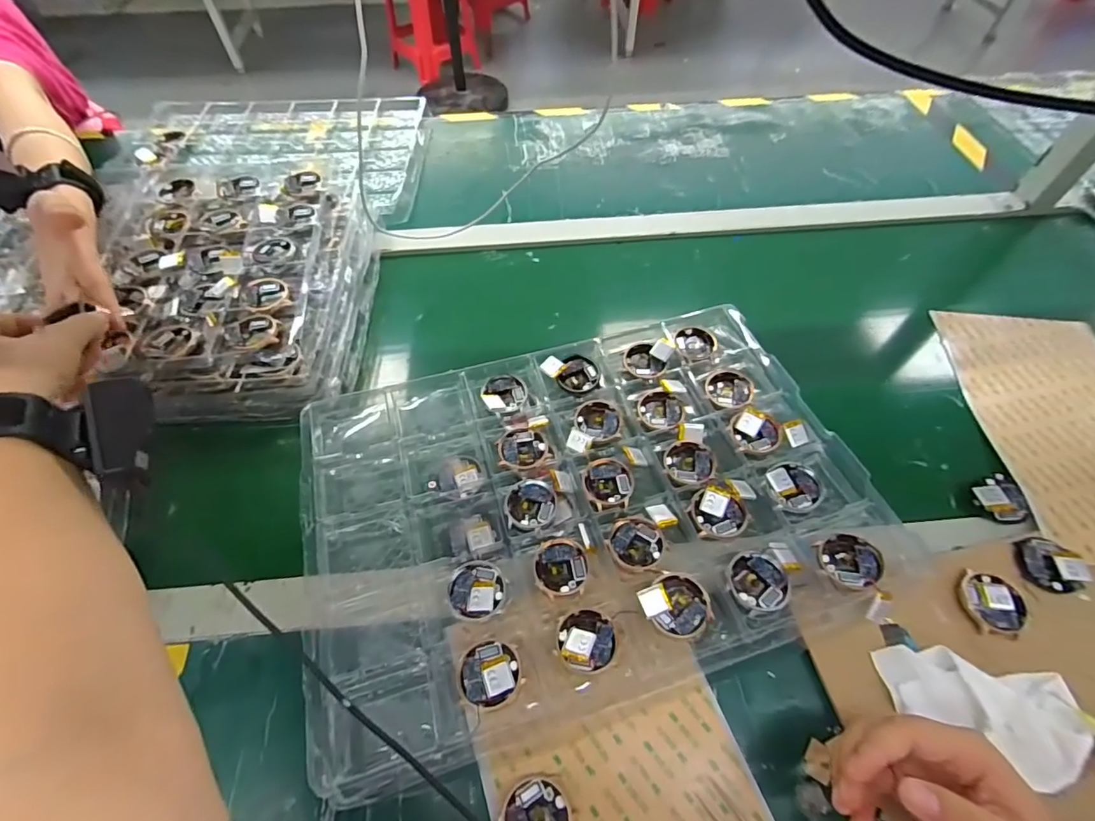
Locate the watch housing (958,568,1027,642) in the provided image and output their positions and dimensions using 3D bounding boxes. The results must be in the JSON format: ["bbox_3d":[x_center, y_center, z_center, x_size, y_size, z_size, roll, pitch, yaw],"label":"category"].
[{"bbox_3d":[0.337,0.146,0.369,0.043,0.009,0.046,0,57,0],"label":"watch housing"}]

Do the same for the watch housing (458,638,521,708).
[{"bbox_3d":[-0.040,0.180,0.336,0.041,0.005,0.040,-11,57,-6],"label":"watch housing"}]

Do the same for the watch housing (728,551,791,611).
[{"bbox_3d":[0.158,0.128,0.368,0.043,0.012,0.042,0,57,0],"label":"watch housing"}]

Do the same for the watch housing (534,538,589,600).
[{"bbox_3d":[0.011,0.122,0.380,0.040,0.006,0.043,0,57,0],"label":"watch housing"}]

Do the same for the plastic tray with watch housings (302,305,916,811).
[{"bbox_3d":[0.026,0.068,0.423,0.436,0.044,0.313,-14,58,-8],"label":"plastic tray with watch housings"}]

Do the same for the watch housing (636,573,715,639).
[{"bbox_3d":[0.094,0.143,0.357,0.045,0.016,0.043,0,57,0],"label":"watch housing"}]

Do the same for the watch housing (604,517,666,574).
[{"bbox_3d":[0.071,0.105,0.389,0.043,0.005,0.043,0,57,0],"label":"watch housing"}]

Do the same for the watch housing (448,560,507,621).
[{"bbox_3d":[-0.053,0.136,0.372,0.041,0.009,0.044,0,57,0],"label":"watch housing"}]

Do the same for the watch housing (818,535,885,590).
[{"bbox_3d":[0.229,0.113,0.367,0.043,0.008,0.039,-13,58,-8],"label":"watch housing"}]

